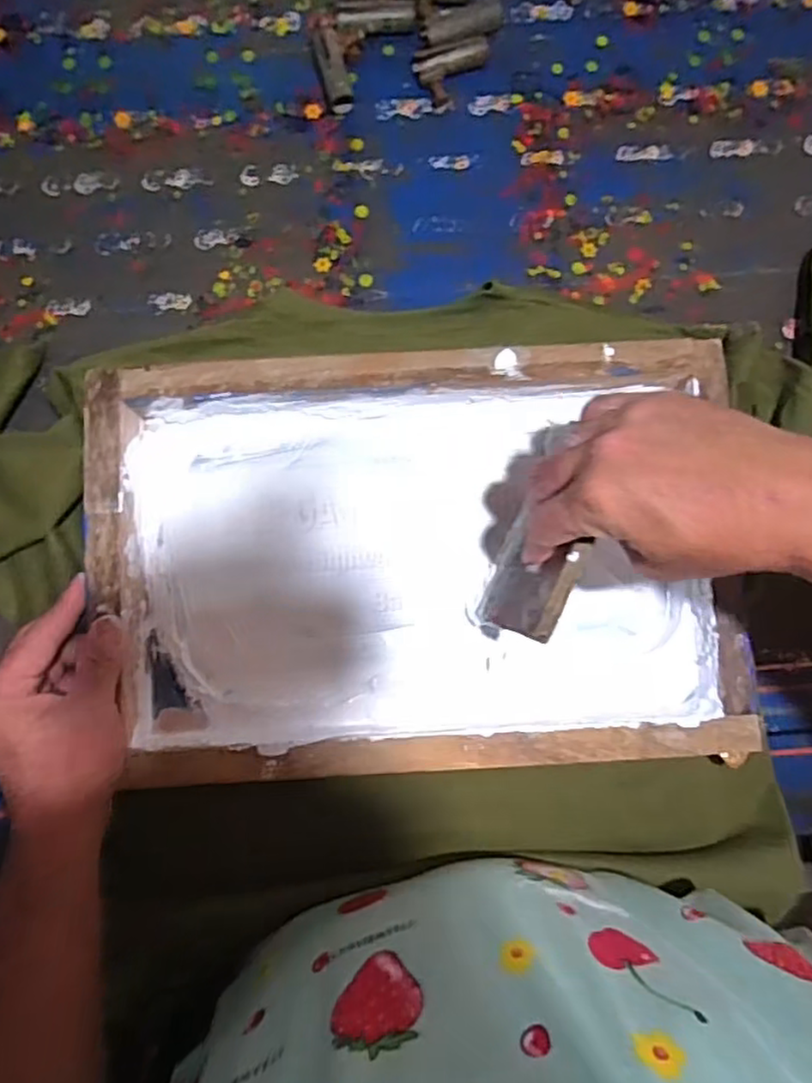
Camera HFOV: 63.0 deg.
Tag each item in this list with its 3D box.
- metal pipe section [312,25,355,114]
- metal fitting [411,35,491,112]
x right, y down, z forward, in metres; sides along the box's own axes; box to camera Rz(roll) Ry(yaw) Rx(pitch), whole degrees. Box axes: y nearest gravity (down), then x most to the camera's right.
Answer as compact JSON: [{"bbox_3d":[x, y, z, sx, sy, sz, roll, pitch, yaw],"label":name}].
[{"bbox_3d":[-0.057,-0.372,0.518,0.020,0.015,0.072,-16,84,-4],"label":"metal pipe section"},{"bbox_3d":[0.040,-0.372,0.525,0.061,0.016,0.041,-22,85,-5],"label":"metal fitting"}]

